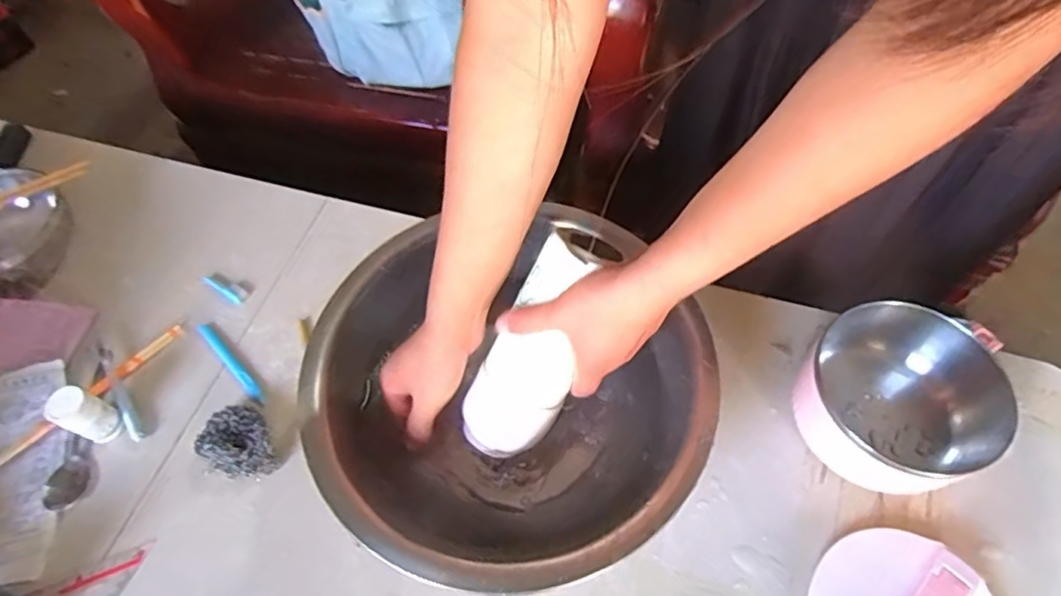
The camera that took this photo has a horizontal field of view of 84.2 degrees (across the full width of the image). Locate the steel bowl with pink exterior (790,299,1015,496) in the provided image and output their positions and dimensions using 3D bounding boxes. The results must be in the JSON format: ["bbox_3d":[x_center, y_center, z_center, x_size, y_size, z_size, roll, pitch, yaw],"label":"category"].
[{"bbox_3d":[0.303,0.088,0.498,0.133,0.097,0.129,-1,58,1],"label":"steel bowl with pink exterior"}]

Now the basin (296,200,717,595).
[{"bbox_3d":[-0.016,0.084,0.496,0.312,0.123,0.291,-1,58,1],"label":"basin"}]

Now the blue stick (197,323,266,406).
[{"bbox_3d":[-0.301,0.063,0.591,0.013,0.008,0.119,-41,67,-19],"label":"blue stick"}]

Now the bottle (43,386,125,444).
[{"bbox_3d":[-0.404,0.107,0.534,0.029,0.063,0.033,20,61,13],"label":"bottle"}]

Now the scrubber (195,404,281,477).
[{"bbox_3d":[-0.268,0.133,0.535,0.056,0.027,0.068,-24,61,-13],"label":"scrubber"}]

